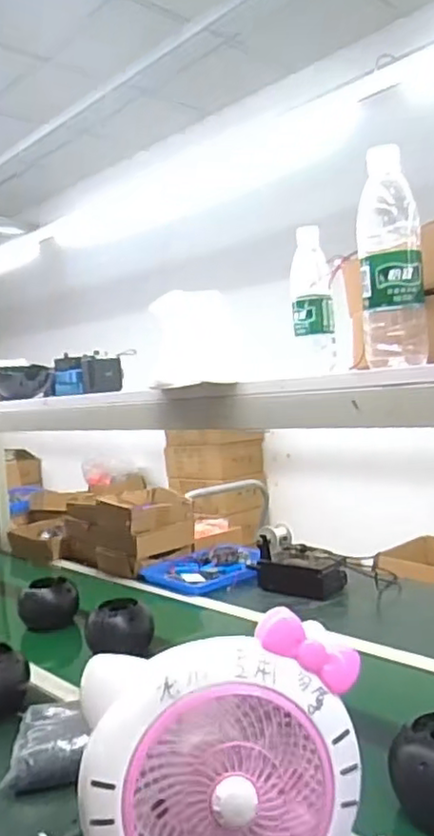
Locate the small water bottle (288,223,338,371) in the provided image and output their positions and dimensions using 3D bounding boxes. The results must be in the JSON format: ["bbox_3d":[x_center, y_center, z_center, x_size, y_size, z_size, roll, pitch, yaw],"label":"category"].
[{"bbox_3d":[0.150,-0.181,1.008,0.063,0.217,0.060,-4,3,1],"label":"small water bottle"}]

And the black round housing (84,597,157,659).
[{"bbox_3d":[-0.183,0.404,1.224,0.123,0.093,0.104,-6,4,-22],"label":"black round housing"}]

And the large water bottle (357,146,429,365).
[{"bbox_3d":[0.182,-0.166,0.675,0.063,0.218,0.064,-4,4,16],"label":"large water bottle"}]

